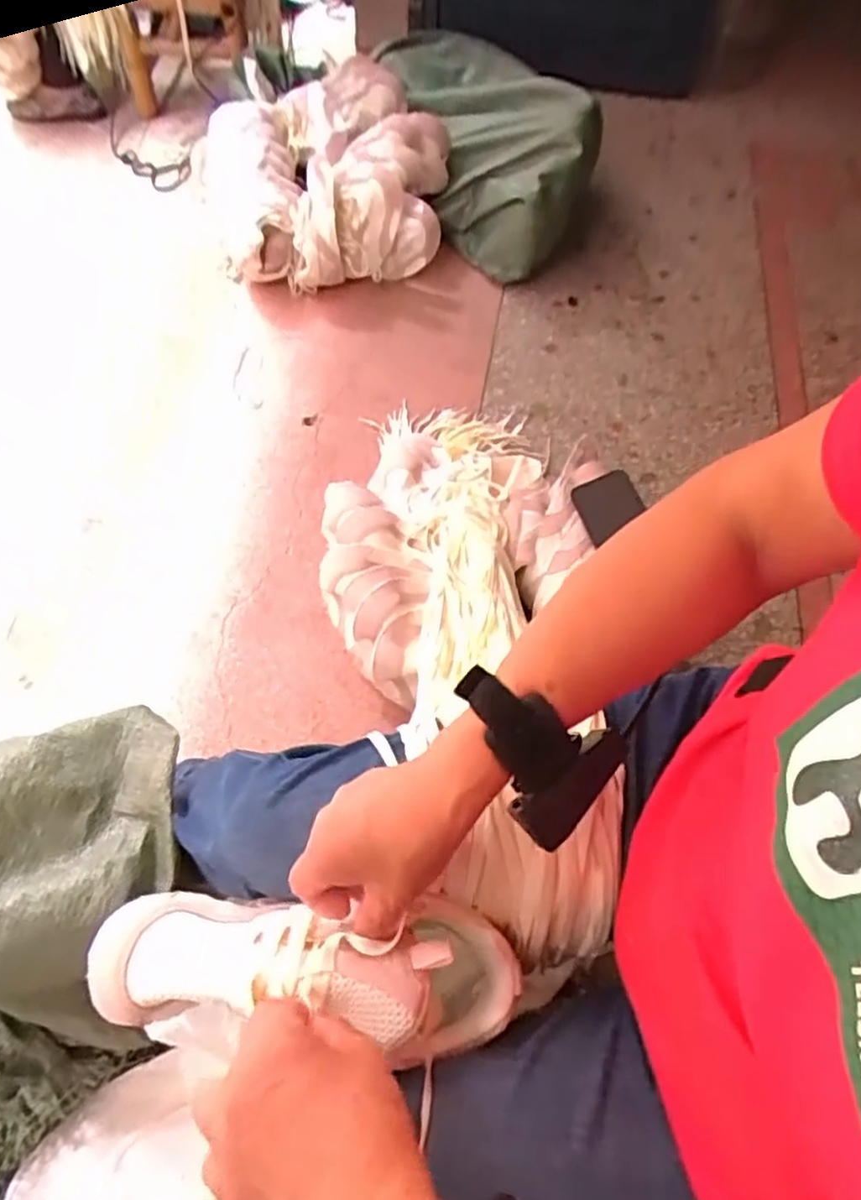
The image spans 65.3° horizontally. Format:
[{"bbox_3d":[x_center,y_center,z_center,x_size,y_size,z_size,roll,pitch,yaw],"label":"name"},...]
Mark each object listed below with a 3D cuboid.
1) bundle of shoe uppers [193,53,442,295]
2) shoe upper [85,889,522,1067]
[{"bbox_3d":[-0.203,-0.842,1.336,0.480,0.173,0.511,1,62,-3],"label":"bundle of shoe uppers"},{"bbox_3d":[-0.072,0.216,0.397,0.241,0.075,0.077,7,62,-2],"label":"shoe upper"}]

